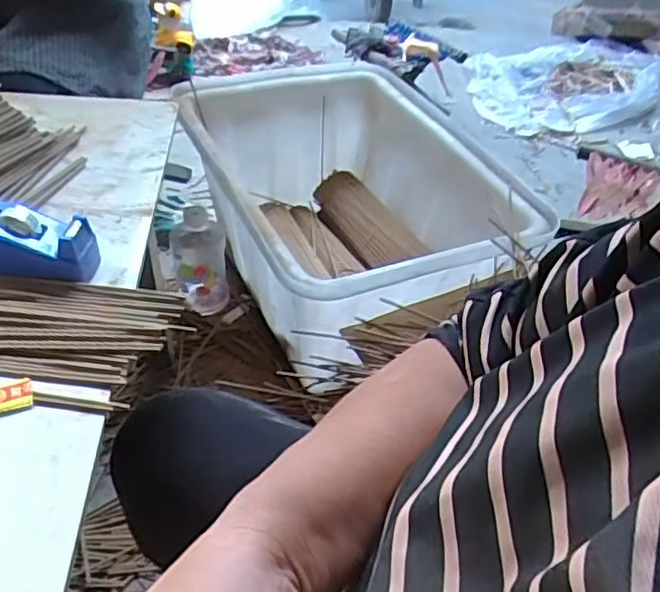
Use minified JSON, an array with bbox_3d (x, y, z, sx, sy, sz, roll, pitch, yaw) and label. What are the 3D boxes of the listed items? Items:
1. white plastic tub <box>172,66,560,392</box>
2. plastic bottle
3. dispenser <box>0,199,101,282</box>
[{"bbox_3d":[0.040,-0.136,1.116,0.463,0.283,0.643,-13,46,-20],"label":"white plastic tub"},{"bbox_3d":[-0.234,-0.066,1.154,0.095,0.196,0.090,-13,17,-18],"label":"plastic bottle"},{"bbox_3d":[-0.262,-0.050,0.573,0.111,0.045,0.053,10,43,3],"label":"dispenser"}]

